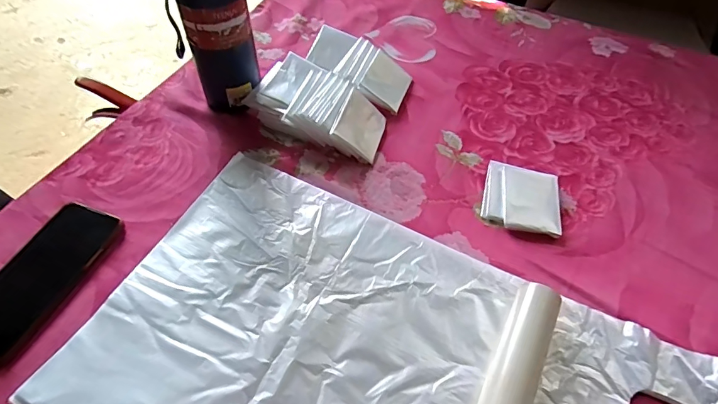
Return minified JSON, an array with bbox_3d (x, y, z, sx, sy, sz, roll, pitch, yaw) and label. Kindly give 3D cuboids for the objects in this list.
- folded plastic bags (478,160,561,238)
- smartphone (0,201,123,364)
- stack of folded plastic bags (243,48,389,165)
[{"bbox_3d":[0.192,-0.007,0.509,0.087,0.016,0.085,15,54,10],"label":"folded plastic bags"},{"bbox_3d":[-0.317,0.071,0.435,0.079,0.015,0.162,18,54,12],"label":"smartphone"},{"bbox_3d":[-0.051,-0.122,0.567,0.183,0.048,0.103,23,55,15],"label":"stack of folded plastic bags"}]

